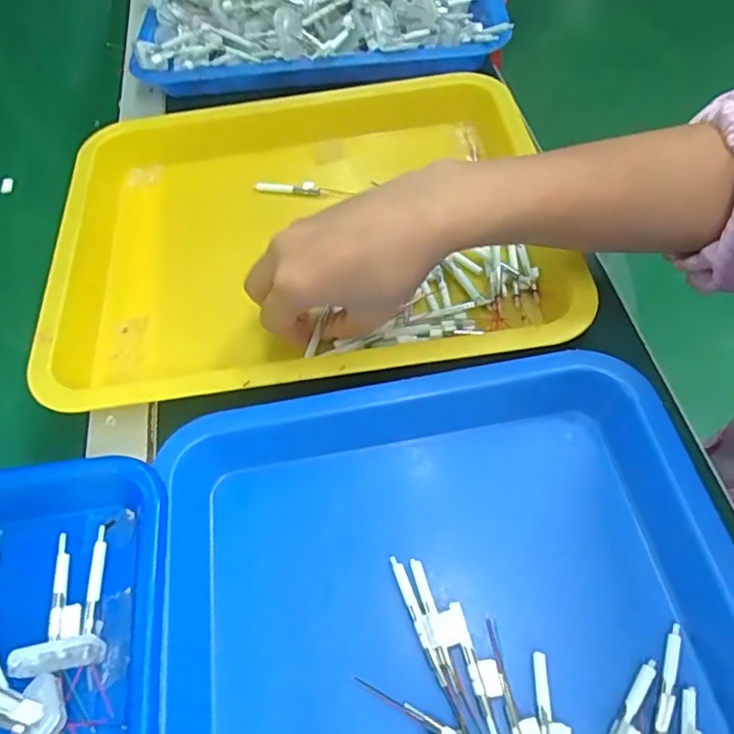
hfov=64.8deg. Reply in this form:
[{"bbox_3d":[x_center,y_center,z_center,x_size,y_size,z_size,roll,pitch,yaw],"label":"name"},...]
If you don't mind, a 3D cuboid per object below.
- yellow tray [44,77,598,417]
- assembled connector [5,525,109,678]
[{"bbox_3d":[-0.041,-0.100,0.409,0.335,0.046,0.280,-6,57,2],"label":"yellow tray"},{"bbox_3d":[-0.136,0.108,0.271,0.037,0.012,0.065,-5,43,-2],"label":"assembled connector"}]

